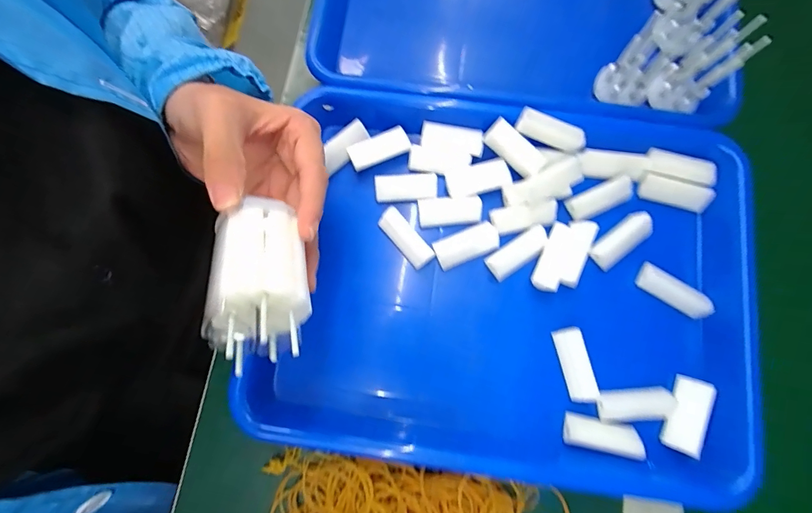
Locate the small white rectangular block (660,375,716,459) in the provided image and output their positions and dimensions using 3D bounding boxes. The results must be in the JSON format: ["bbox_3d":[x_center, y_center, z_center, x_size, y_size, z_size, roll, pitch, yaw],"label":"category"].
[{"bbox_3d":[0.187,0.105,0.255,0.022,0.015,0.047,14,81,35],"label":"small white rectangular block"}]

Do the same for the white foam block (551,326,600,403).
[{"bbox_3d":[0.114,0.073,0.257,0.015,0.013,0.048,-14,78,-3],"label":"white foam block"}]

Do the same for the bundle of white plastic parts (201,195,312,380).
[{"bbox_3d":[-0.064,0.013,0.168,0.037,0.030,0.069,-3,55,-17],"label":"bundle of white plastic parts"}]

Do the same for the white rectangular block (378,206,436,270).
[{"bbox_3d":[0.000,-0.013,0.280,0.016,0.017,0.046,-42,81,-8],"label":"white rectangular block"}]

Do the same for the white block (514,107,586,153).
[{"bbox_3d":[0.104,-0.090,0.272,0.050,0.013,0.014,21,79,5],"label":"white block"}]

